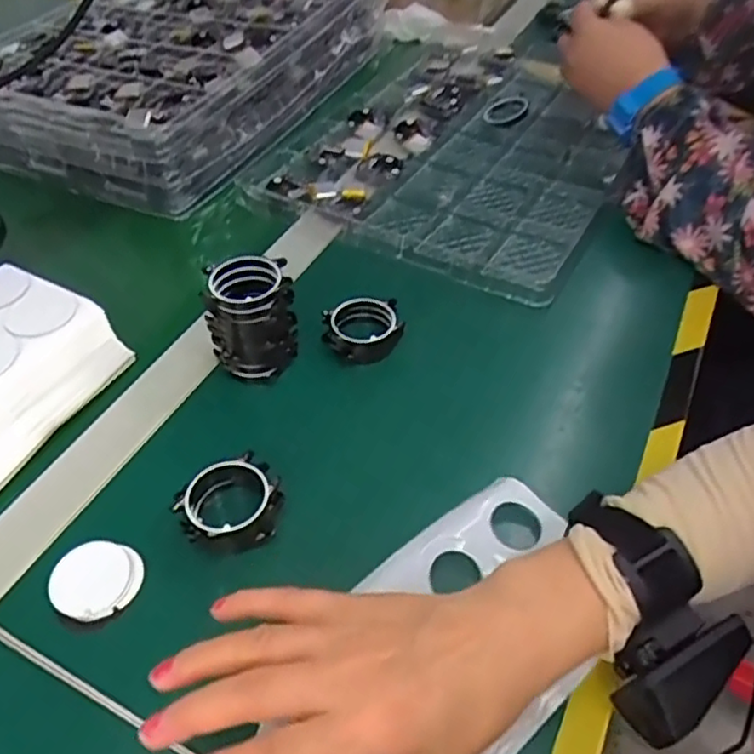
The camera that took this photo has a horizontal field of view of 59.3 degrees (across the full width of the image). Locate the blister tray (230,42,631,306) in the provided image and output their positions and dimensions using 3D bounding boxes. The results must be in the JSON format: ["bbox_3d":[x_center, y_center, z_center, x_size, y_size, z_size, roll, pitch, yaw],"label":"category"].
[{"bbox_3d":[0.080,-0.236,0.662,0.303,0.031,0.409,20,51,19],"label":"blister tray"}]

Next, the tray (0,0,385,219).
[{"bbox_3d":[-0.210,-0.370,0.738,0.306,0.077,0.462,18,50,17],"label":"tray"}]

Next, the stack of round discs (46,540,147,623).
[{"bbox_3d":[-0.150,0.108,0.354,0.046,0.006,0.041,5,47,6],"label":"stack of round discs"}]

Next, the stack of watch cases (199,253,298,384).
[{"bbox_3d":[-0.083,-0.040,0.439,0.058,0.067,0.049,-10,48,-8],"label":"stack of watch cases"}]

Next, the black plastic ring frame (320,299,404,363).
[{"bbox_3d":[-0.011,-0.033,0.472,0.054,0.027,0.047,-15,48,-12],"label":"black plastic ring frame"}]

